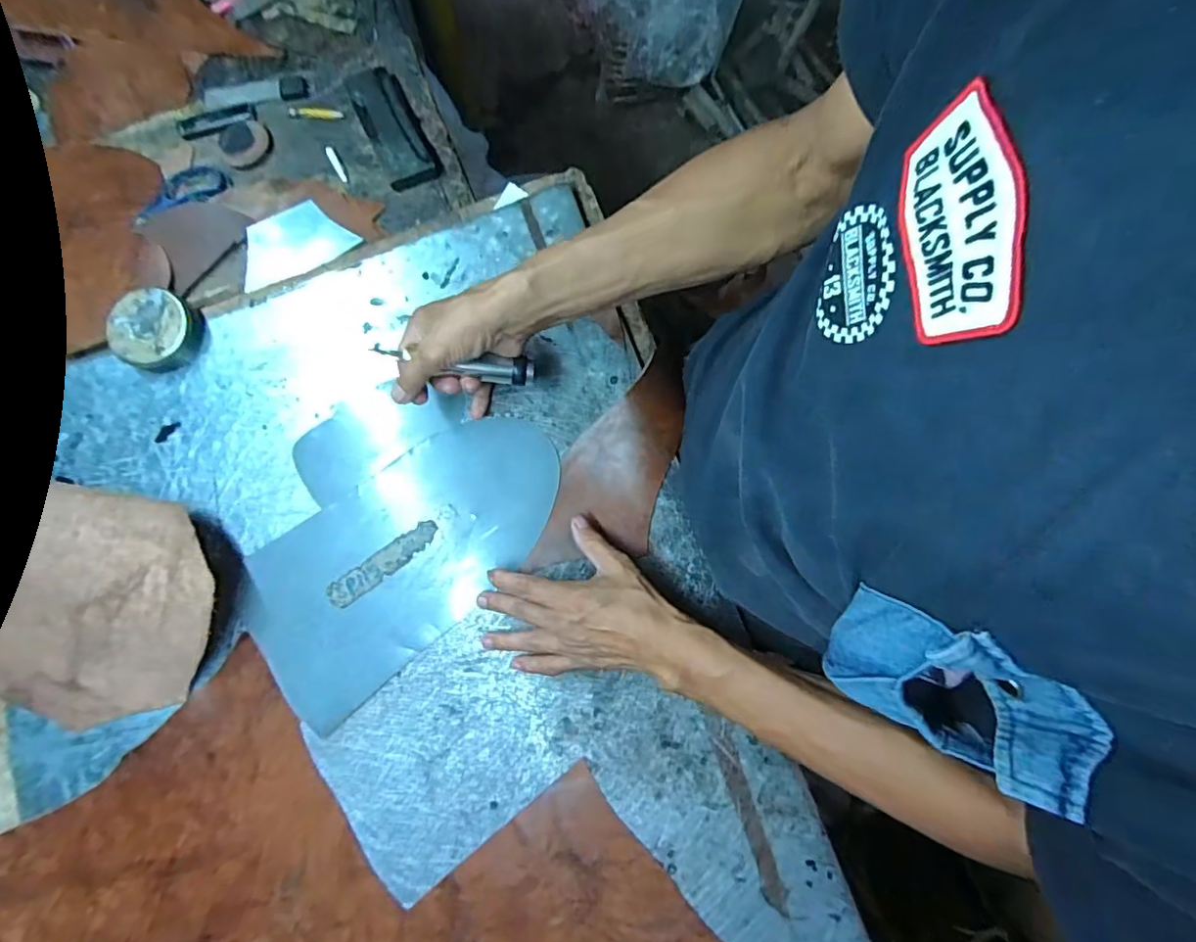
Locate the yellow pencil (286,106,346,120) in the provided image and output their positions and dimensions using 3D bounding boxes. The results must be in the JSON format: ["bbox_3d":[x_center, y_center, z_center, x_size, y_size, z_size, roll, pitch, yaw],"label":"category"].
[{"bbox_3d":[-0.311,-0.396,0.603,0.060,0.006,0.014,1,78,-2],"label":"yellow pencil"}]

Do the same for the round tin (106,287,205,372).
[{"bbox_3d":[-0.422,-0.135,0.525,0.068,0.032,0.075,31,79,4],"label":"round tin"}]

